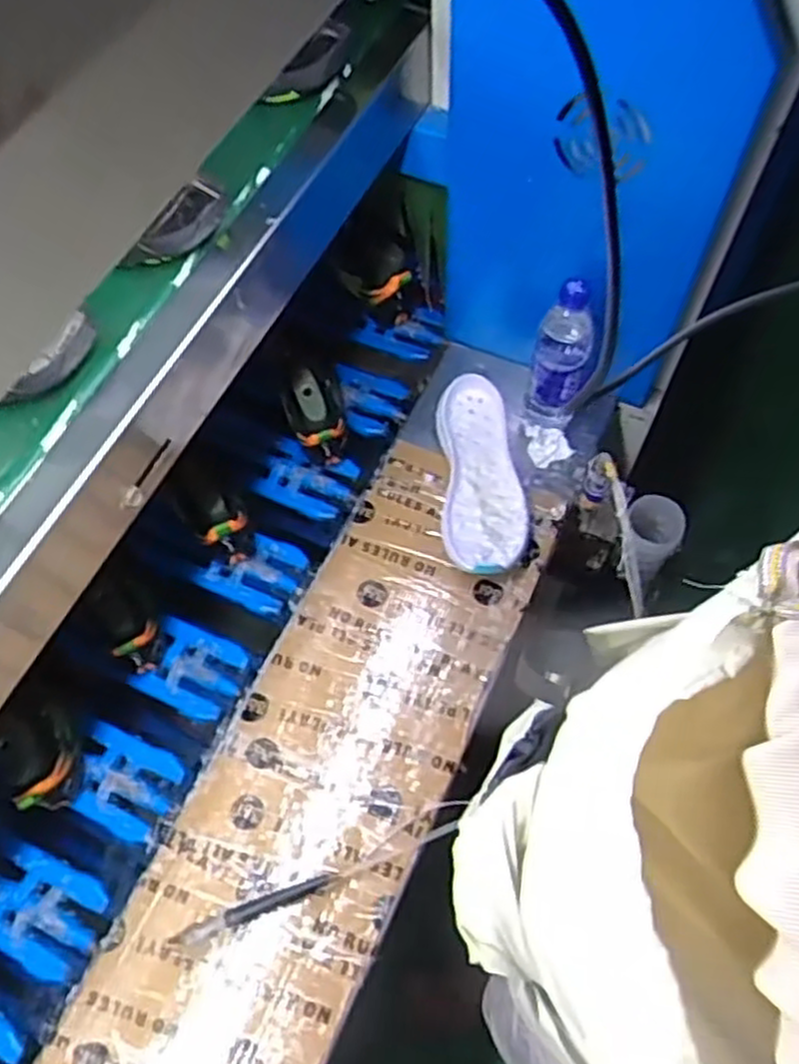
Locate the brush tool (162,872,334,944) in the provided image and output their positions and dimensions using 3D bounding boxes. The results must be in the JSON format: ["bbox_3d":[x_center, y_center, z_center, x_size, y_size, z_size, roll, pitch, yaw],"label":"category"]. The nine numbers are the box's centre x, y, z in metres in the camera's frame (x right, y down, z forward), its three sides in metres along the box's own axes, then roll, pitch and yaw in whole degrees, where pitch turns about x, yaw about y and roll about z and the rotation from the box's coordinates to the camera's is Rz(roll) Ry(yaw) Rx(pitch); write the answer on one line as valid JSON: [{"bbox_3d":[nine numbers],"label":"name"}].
[{"bbox_3d":[-0.139,0.363,0.746,0.158,0.020,0.017,-19,64,-8],"label":"brush tool"}]

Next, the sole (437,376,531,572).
[{"bbox_3d":[0.100,-0.074,0.941,0.096,0.050,0.278,-2,63,1],"label":"sole"}]

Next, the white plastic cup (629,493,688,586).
[{"bbox_3d":[0.334,0.005,1.036,0.072,0.071,0.088,28,67,15],"label":"white plastic cup"}]

